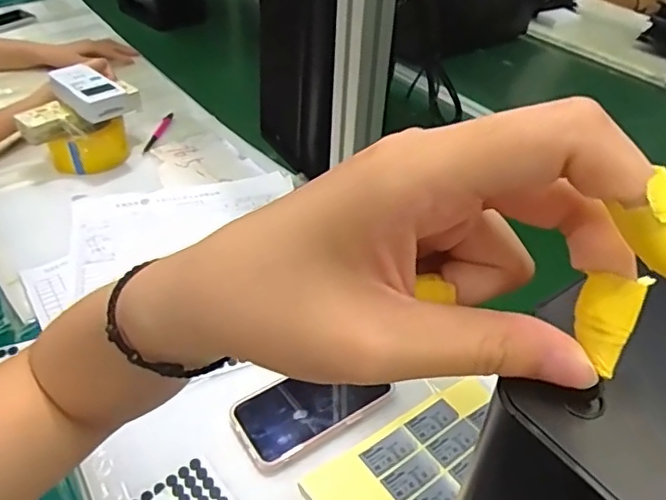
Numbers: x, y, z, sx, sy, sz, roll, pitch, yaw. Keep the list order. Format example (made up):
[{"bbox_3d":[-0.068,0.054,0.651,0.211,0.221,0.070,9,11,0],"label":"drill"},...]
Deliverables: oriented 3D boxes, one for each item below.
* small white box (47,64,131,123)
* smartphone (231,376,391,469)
[{"bbox_3d":[-0.345,-0.221,0.818,0.065,0.038,0.109,-31,50,-34],"label":"small white box"},{"bbox_3d":[-0.023,0.144,0.543,0.136,0.015,0.073,-24,49,-22],"label":"smartphone"}]

